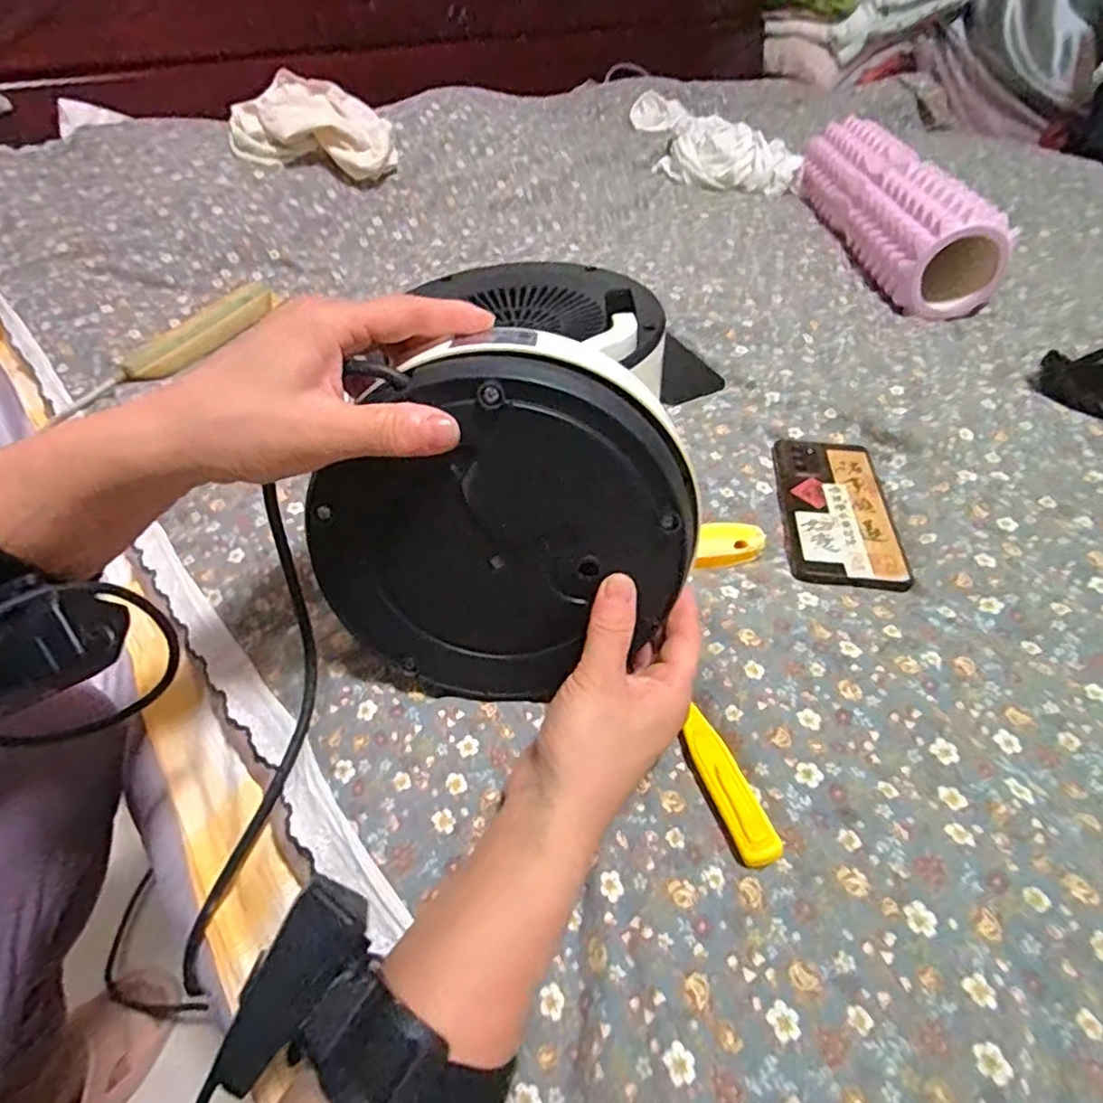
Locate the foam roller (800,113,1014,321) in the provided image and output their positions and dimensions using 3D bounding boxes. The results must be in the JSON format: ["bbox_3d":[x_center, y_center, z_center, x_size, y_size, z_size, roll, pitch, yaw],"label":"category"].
[{"bbox_3d":[0.465,-0.481,0.874,0.125,0.114,0.446,2,44,1],"label":"foam roller"}]

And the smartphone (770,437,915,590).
[{"bbox_3d":[0.216,-0.035,0.483,0.076,0.009,0.167,6,44,6],"label":"smartphone"}]

